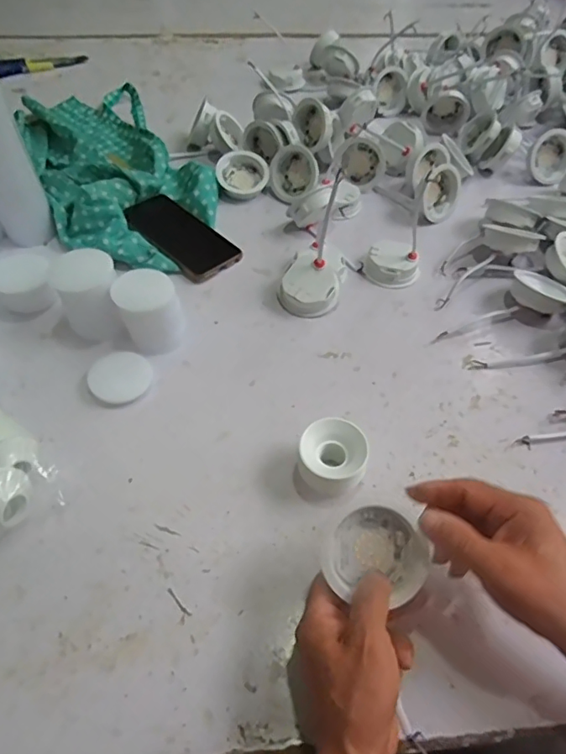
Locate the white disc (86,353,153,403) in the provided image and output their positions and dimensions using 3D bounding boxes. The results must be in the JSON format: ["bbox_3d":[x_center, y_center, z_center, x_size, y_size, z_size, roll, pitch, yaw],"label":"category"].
[{"bbox_3d":[-0.161,0.000,0.520,0.057,0.009,0.058,1,52,-1],"label":"white disc"}]

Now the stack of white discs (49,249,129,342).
[{"bbox_3d":[-0.194,-0.081,0.529,0.057,0.080,0.046,-3,52,-5],"label":"stack of white discs"}]

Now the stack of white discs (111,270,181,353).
[{"bbox_3d":[-0.134,-0.065,0.531,0.061,0.072,0.055,-13,54,-12],"label":"stack of white discs"}]

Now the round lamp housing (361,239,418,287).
[{"bbox_3d":[0.134,-0.140,0.634,0.062,0.025,0.063,1,52,-1],"label":"round lamp housing"}]

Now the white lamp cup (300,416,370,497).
[{"bbox_3d":[0.042,0.074,0.448,0.055,0.046,0.061,7,52,3],"label":"white lamp cup"}]

